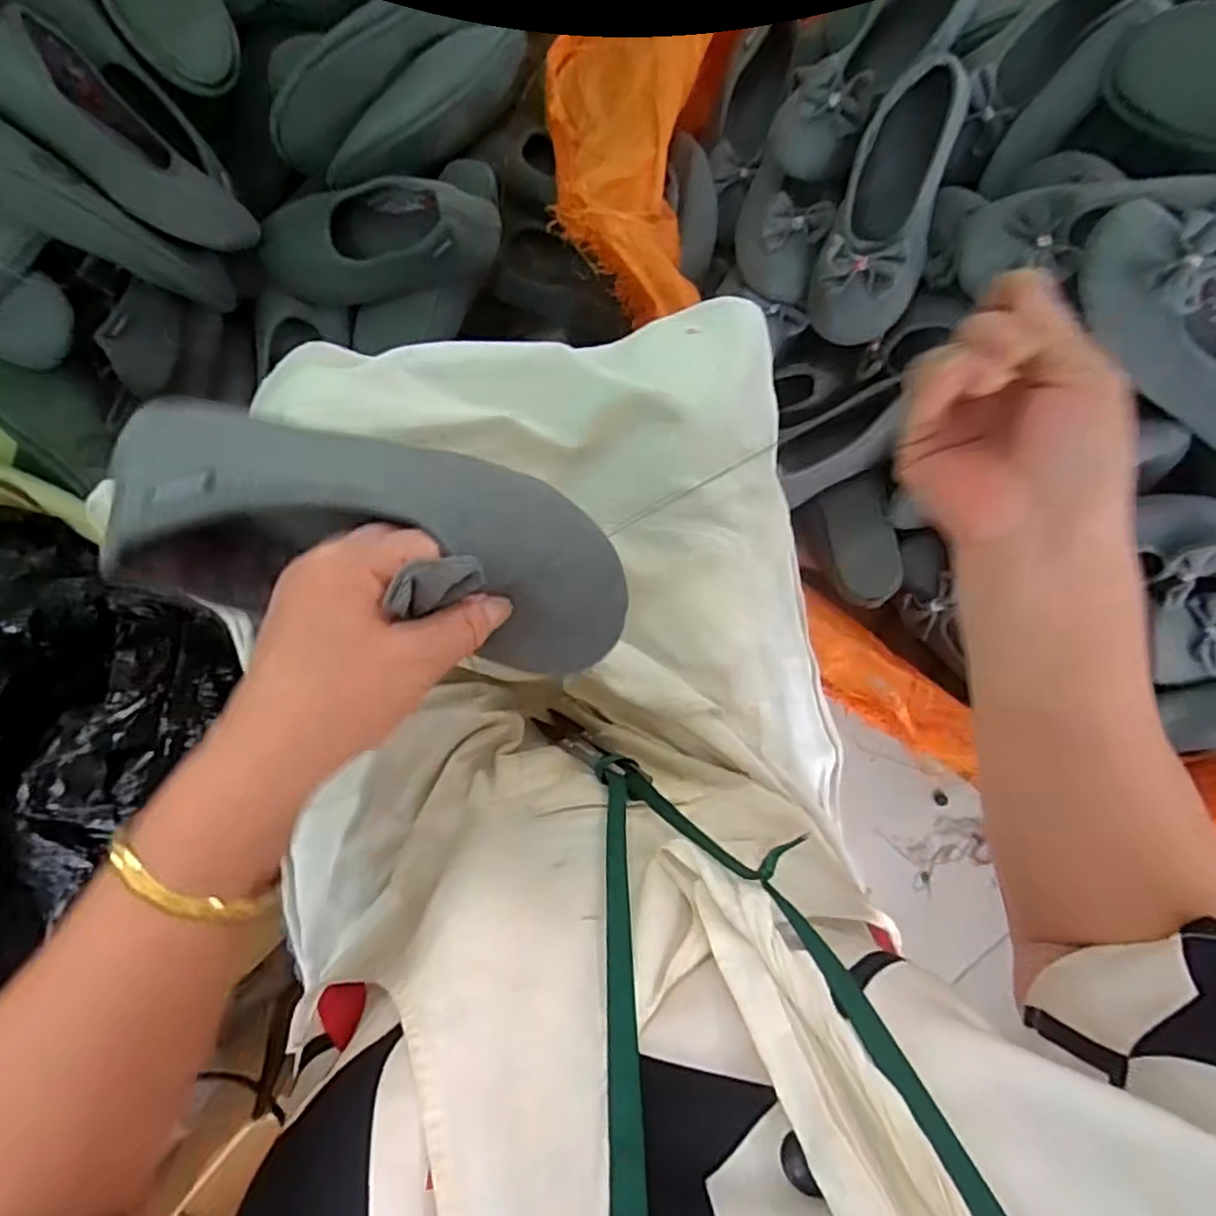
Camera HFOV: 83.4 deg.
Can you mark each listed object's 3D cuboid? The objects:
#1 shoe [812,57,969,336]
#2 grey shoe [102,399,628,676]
[{"bbox_3d":[0.261,-0.368,0.634,0.093,0.060,0.237,17,100,0],"label":"shoe"},{"bbox_3d":[-0.102,-0.030,0.321,0.220,0.065,0.085,12,91,-2],"label":"grey shoe"}]

